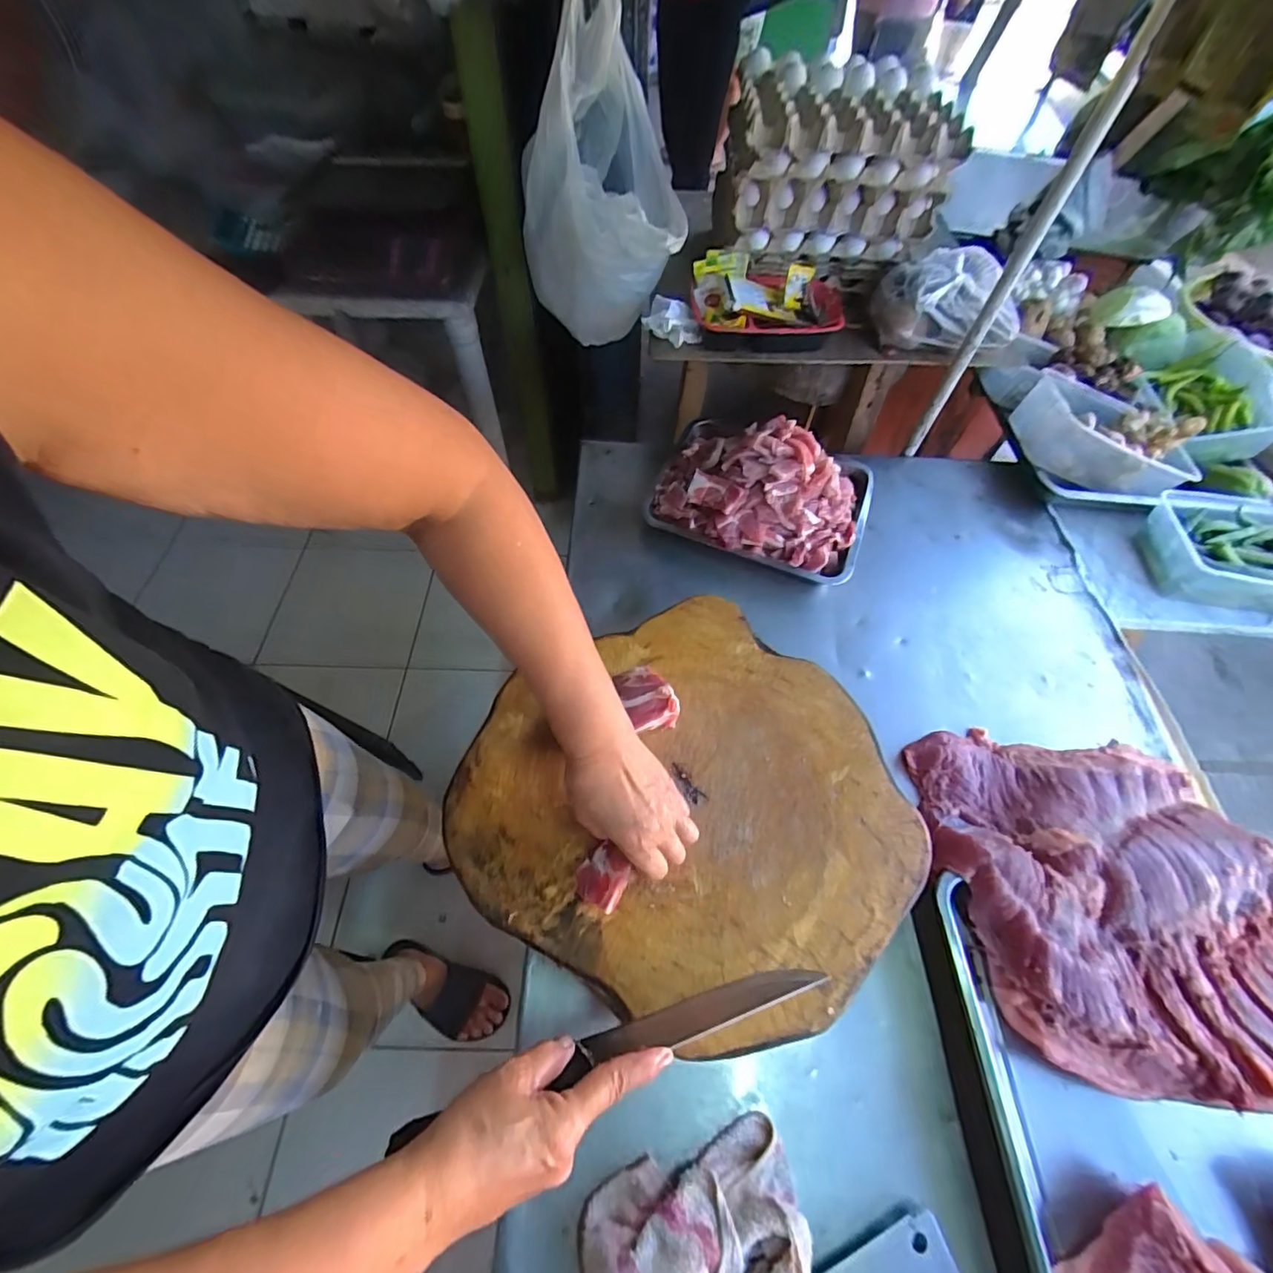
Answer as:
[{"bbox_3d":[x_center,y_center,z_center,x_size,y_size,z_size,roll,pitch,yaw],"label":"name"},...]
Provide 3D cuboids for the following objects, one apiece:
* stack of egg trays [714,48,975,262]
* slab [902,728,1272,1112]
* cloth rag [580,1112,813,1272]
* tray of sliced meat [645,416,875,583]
[{"bbox_3d":[0.283,-0.713,0.813,0.291,0.163,0.264,0,59,-1],"label":"stack of egg trays"},{"bbox_3d":[0.475,0.253,0.540,0.332,0.076,0.325,5,59,2],"label":"slab"},{"bbox_3d":[0.046,0.456,0.408,0.165,0.041,0.098,-13,60,-9],"label":"cloth rag"},{"bbox_3d":[0.188,-0.224,0.779,0.295,0.133,0.244,17,60,9],"label":"tray of sliced meat"}]

